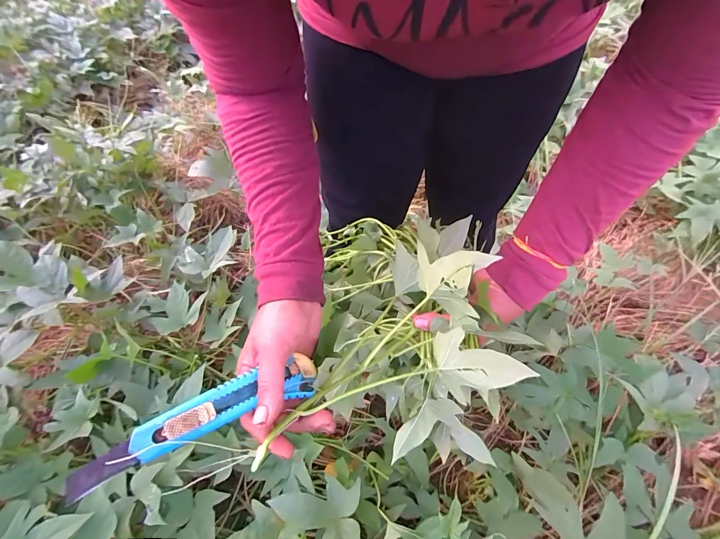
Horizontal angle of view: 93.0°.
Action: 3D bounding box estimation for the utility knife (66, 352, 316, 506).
[{"bbox_3d":[-0.116,0.115,0.269,0.178,0.018,0.032,-16,52,-36],"label":"utility knife"}]

